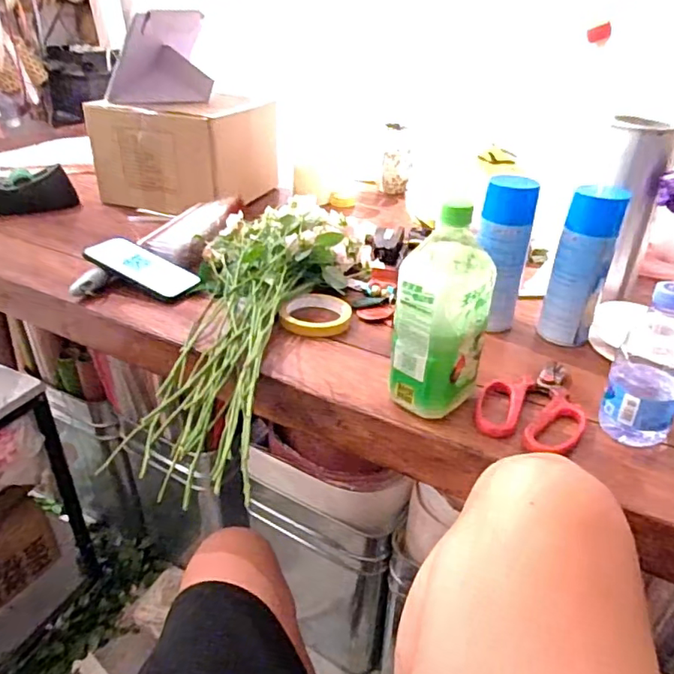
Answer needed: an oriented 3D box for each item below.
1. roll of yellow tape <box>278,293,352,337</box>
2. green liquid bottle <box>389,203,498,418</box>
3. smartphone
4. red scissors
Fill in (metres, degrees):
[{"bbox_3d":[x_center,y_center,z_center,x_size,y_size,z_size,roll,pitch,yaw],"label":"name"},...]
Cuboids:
[{"bbox_3d":[-0.027,-0.032,0.744,0.087,0.017,0.094,1,32,-1],"label":"roll of yellow tape"},{"bbox_3d":[0.102,-0.022,0.544,0.073,0.202,0.072,25,39,31],"label":"green liquid bottle"},{"bbox_3d":[-0.282,-0.102,0.817,0.165,0.014,0.091,25,34,13],"label":"smartphone"},{"bbox_3d":[0.214,0.069,0.594,0.105,0.012,0.149,21,37,28],"label":"red scissors"}]

